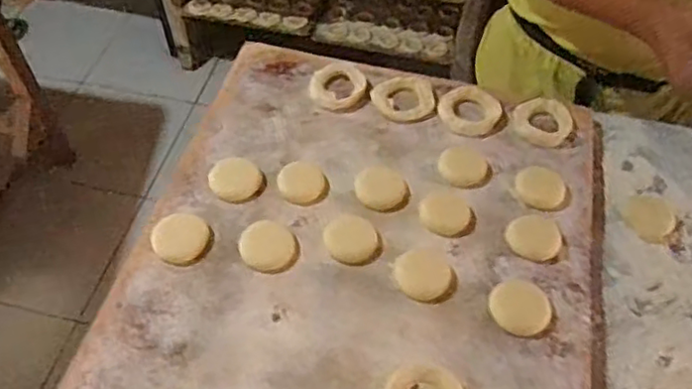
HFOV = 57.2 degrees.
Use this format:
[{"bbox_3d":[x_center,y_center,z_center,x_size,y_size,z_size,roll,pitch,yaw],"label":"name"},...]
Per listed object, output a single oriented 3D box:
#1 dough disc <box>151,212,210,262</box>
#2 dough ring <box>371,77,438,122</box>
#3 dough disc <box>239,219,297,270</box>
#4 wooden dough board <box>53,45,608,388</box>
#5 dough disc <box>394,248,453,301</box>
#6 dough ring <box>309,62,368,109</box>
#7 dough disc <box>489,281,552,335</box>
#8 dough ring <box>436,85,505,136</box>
[{"bbox_3d":[-0.158,0.040,0.607,0.052,0.009,0.050,0,52,0],"label":"dough disc"},{"bbox_3d":[0.066,-0.111,0.731,0.070,0.011,0.062,-8,53,-7],"label":"dough ring"},{"bbox_3d":[-0.074,0.047,0.604,0.052,0.015,0.045,-6,52,-5],"label":"dough disc"},{"bbox_3d":[0.010,0.098,0.578,0.444,0.027,0.586,11,53,8],"label":"wooden dough board"},{"bbox_3d":[0.072,0.074,0.590,0.050,0.004,0.051,0,52,0],"label":"dough disc"},{"bbox_3d":[-0.008,-0.126,0.736,0.064,0.010,0.071,9,53,7],"label":"dough ring"},{"bbox_3d":[0.158,0.101,0.571,0.052,0.004,0.052,0,52,0],"label":"dough disc"},{"bbox_3d":[0.140,-0.094,0.716,0.069,0.019,0.061,12,53,8],"label":"dough ring"}]

